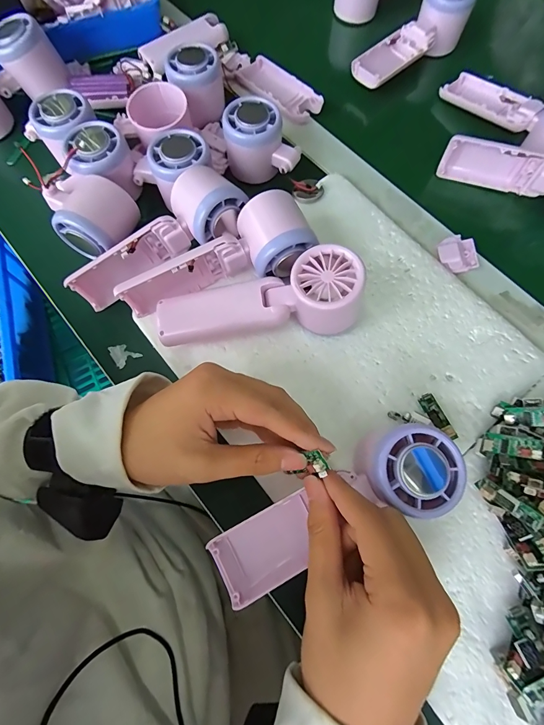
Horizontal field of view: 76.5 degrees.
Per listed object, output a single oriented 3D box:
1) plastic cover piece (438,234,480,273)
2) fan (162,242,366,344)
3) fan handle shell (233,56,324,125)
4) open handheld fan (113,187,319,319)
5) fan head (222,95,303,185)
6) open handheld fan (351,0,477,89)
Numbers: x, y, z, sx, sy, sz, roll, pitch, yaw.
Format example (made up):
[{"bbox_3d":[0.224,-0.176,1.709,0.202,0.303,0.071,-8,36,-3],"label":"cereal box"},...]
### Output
[{"bbox_3d":[0.176,-0.103,0.326,0.034,0.008,0.037,-7,73,-2],"label":"plastic cover piece"},{"bbox_3d":[-0.011,-0.050,0.275,0.161,0.059,0.050,-4,73,-1],"label":"fan"},{"bbox_3d":[0.007,-0.311,0.392,0.106,0.014,0.050,43,78,12],"label":"fan handle shell"},{"bbox_3d":[-0.048,-0.084,0.285,0.162,0.059,0.058,-25,74,9],"label":"open handheld fan"},{"bbox_3d":[-0.011,-0.217,0.337,0.071,0.047,0.063,-6,73,-2],"label":"fan head"},{"bbox_3d":[0.162,-0.375,0.399,0.160,0.058,0.047,-38,76,-10],"label":"open handheld fan"}]

